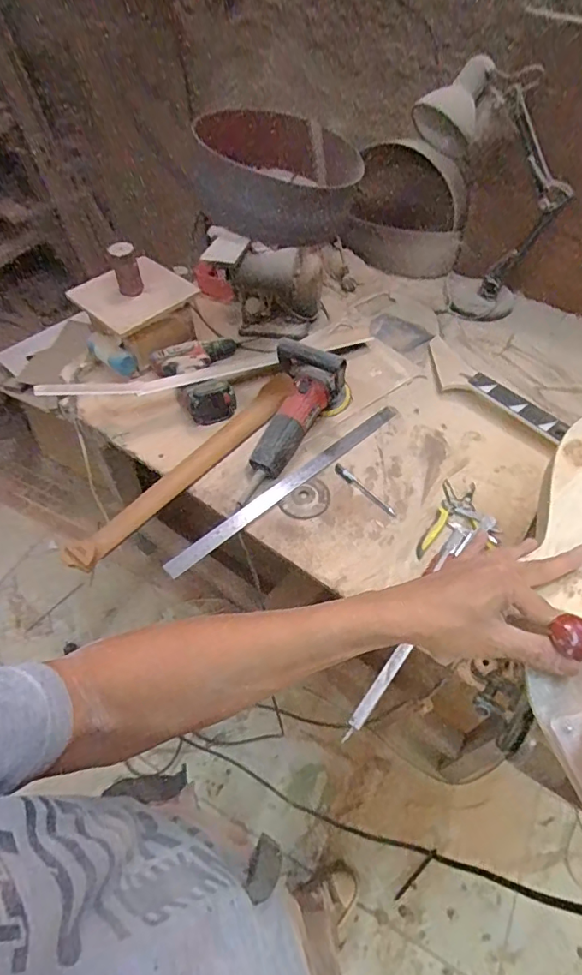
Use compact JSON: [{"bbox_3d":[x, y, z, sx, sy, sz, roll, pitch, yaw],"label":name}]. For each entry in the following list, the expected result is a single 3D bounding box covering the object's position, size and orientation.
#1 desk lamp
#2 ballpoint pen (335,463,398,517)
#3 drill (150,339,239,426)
[{"bbox_3d":[0.389,-0.586,1.021,0.301,0.439,0.141,25,59,19],"label":"desk lamp"},{"bbox_3d":[0.126,0.003,0.865,0.017,0.012,0.139,-37,59,-21],"label":"ballpoint pen"},{"bbox_3d":[-0.158,-0.229,1.005,0.179,0.066,0.208,-28,58,-17],"label":"drill"}]

